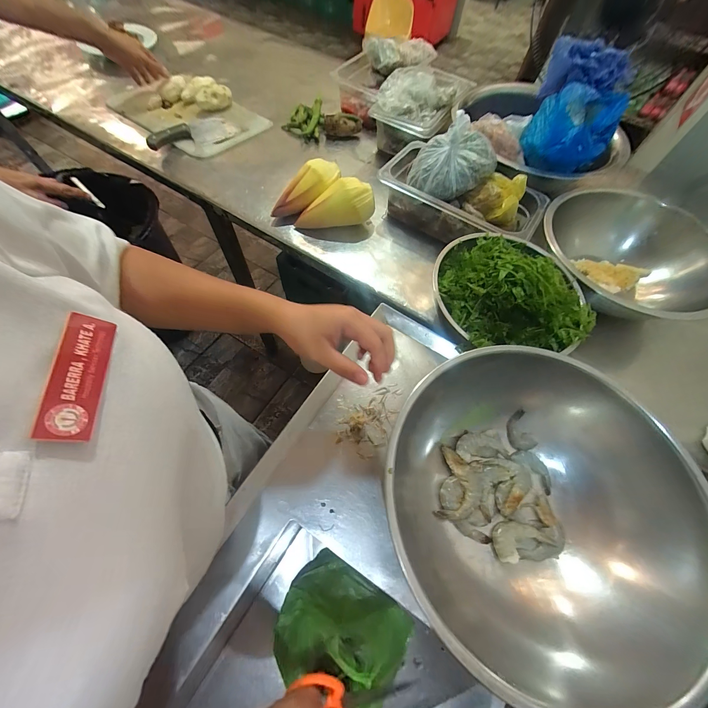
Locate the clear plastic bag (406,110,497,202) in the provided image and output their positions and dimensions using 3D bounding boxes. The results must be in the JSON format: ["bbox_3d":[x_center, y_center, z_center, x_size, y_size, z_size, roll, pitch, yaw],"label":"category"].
[{"bbox_3d":[0.197,-0.385,0.591,0.155,0.087,0.129,21,64,7],"label":"clear plastic bag"}]

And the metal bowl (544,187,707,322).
[{"bbox_3d":[0.558,-0.195,0.593,0.302,0.124,0.302,2,63,-3],"label":"metal bowl"}]

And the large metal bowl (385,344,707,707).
[{"bbox_3d":[0.168,0.146,0.316,0.269,0.144,0.280,2,63,-3],"label":"large metal bowl"}]

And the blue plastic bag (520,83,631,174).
[{"bbox_3d":[0.446,-0.465,0.626,0.159,0.118,0.155,35,66,13],"label":"blue plastic bag"}]

